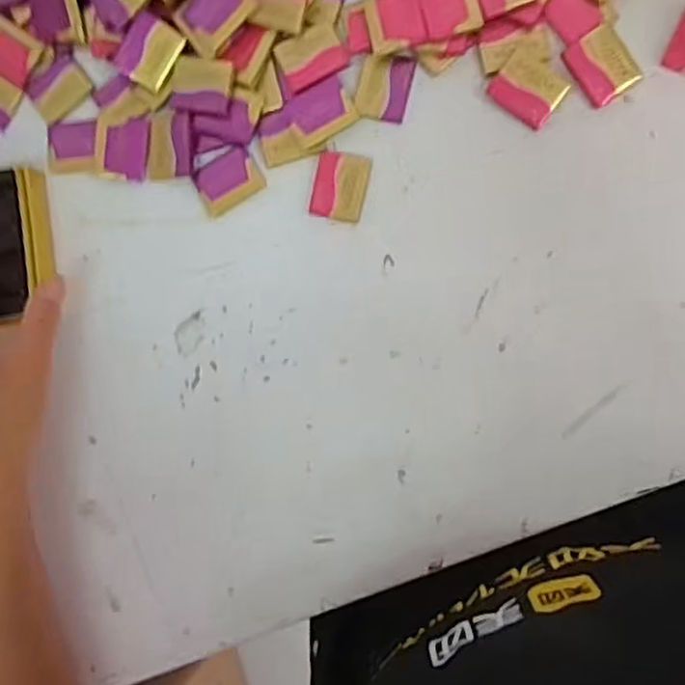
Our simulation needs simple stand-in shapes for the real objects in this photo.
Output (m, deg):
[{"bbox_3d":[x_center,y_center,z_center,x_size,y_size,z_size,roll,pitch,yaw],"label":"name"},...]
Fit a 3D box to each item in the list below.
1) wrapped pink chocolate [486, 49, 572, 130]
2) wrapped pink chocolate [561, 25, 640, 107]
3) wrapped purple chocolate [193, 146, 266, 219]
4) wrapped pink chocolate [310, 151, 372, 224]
[{"bbox_3d":[0.108,-0.148,0.390,0.039,0.011,0.032,38,96,4],"label":"wrapped pink chocolate"},{"bbox_3d":[0.149,-0.159,0.385,0.033,0.005,0.037,-32,88,7],"label":"wrapped pink chocolate"},{"bbox_3d":[-0.072,-0.100,0.420,0.040,0.004,0.030,-30,88,7],"label":"wrapped purple chocolate"},{"bbox_3d":[-0.002,-0.095,0.410,0.031,0.004,0.040,12,93,6],"label":"wrapped pink chocolate"}]

